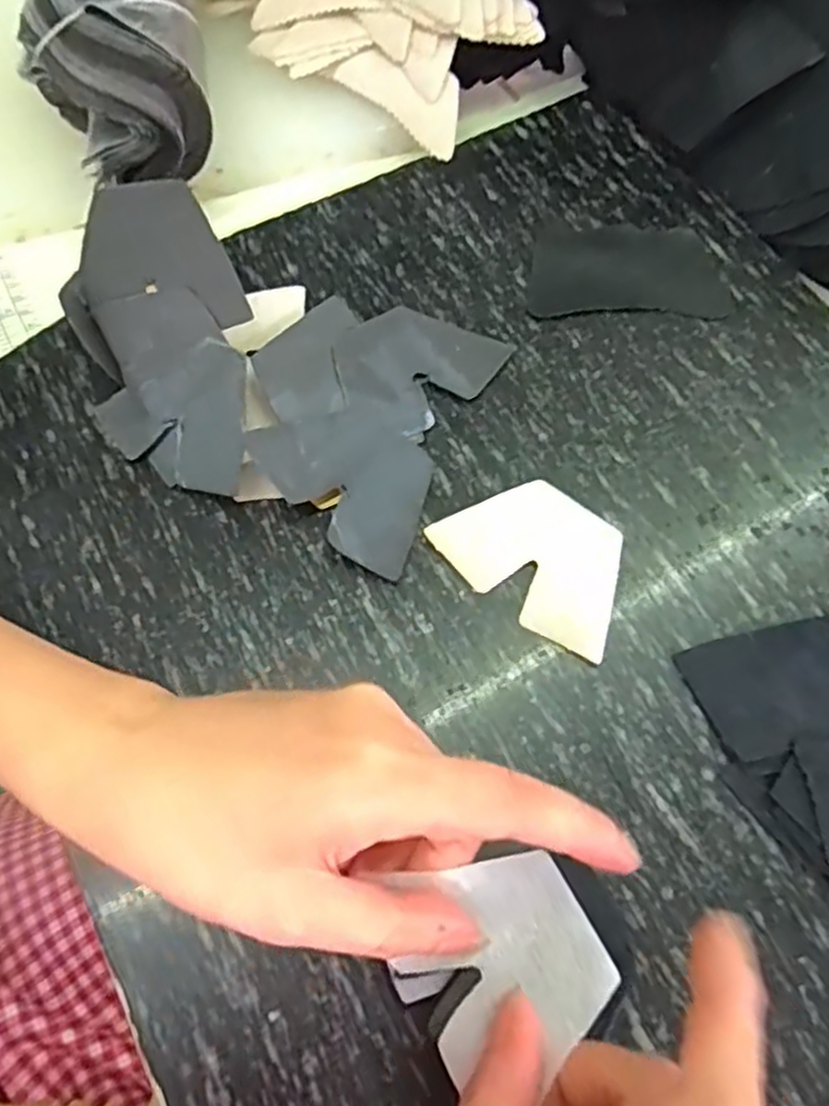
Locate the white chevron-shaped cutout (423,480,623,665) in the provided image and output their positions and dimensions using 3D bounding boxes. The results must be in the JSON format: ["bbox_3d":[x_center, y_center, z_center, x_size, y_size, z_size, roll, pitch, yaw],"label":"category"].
[{"bbox_3d":[0.052,0.000,0.298,0.080,0.004,0.056,37,71,14],"label":"white chevron-shaped cutout"}]

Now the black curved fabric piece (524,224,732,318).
[{"bbox_3d":[0.104,-0.139,0.359,0.094,0.004,0.056,0,67,-1],"label":"black curved fabric piece"}]

